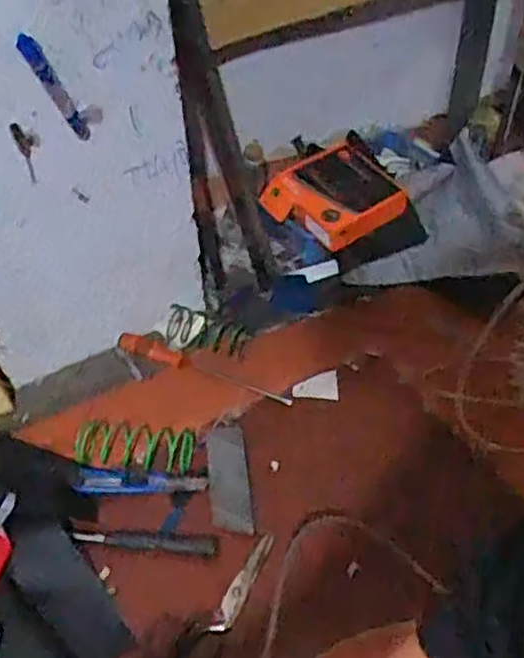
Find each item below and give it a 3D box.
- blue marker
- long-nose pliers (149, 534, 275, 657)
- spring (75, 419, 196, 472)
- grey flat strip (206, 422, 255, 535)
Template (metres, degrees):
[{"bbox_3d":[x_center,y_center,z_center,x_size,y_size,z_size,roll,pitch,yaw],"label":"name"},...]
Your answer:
[{"bbox_3d":[-0.227,-0.263,0.808,0.018,0.136,0.012,-14,50,12],"label":"blue marker"},{"bbox_3d":[-0.057,0.304,0.831,0.073,0.012,0.183,22,53,14],"label":"long-nose pliers"},{"bbox_3d":[-0.162,0.145,0.926,0.154,0.043,0.057,9,48,10],"label":"spring"},{"bbox_3d":[-0.042,0.186,0.931,0.049,0.008,0.149,-6,56,-3],"label":"grey flat strip"}]

